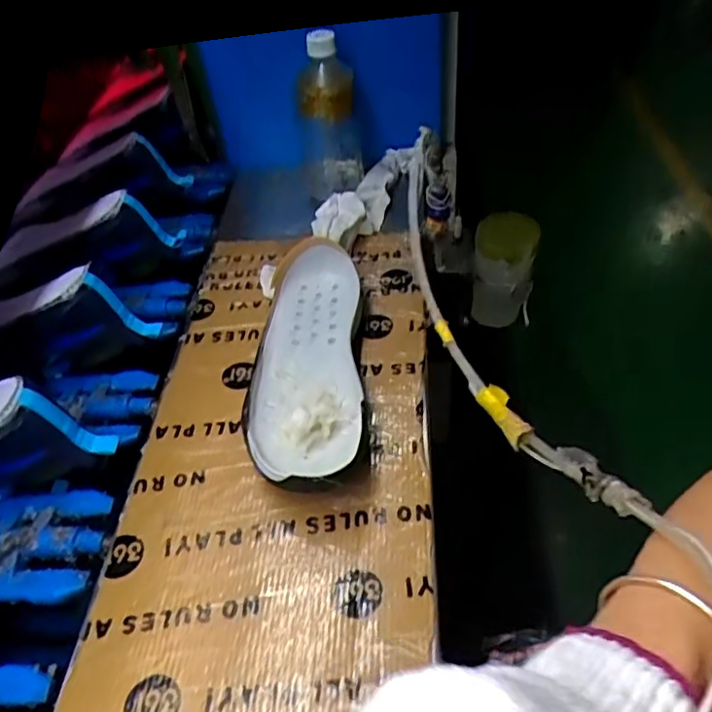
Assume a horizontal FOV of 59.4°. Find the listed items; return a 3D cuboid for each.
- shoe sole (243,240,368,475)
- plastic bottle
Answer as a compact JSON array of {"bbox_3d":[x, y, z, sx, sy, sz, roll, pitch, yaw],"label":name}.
[{"bbox_3d":[-0.041,0.005,0.534,0.094,0.048,0.265,-4,46,3],"label":"shoe sole"},{"bbox_3d":[-0.031,-0.260,0.703,0.065,0.186,0.054,-9,46,-2],"label":"plastic bottle"}]

